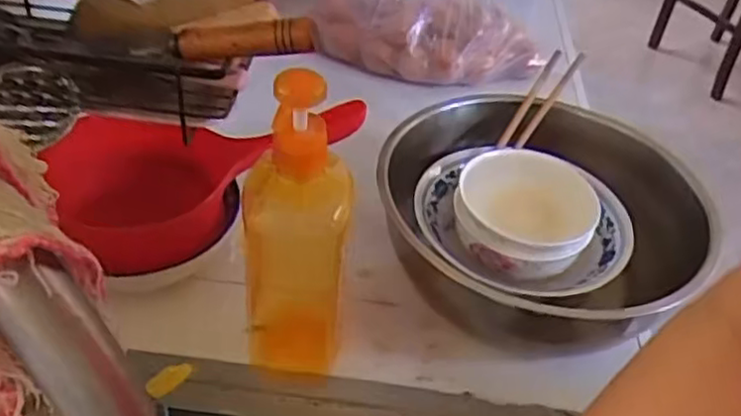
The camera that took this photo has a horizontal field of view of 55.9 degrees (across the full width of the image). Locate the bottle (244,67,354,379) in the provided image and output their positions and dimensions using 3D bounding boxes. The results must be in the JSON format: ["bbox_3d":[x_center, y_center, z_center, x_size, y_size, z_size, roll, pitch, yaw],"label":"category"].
[{"bbox_3d":[-0.052,0.021,0.497,0.069,0.250,0.065,1,40,-6],"label":"bottle"}]

